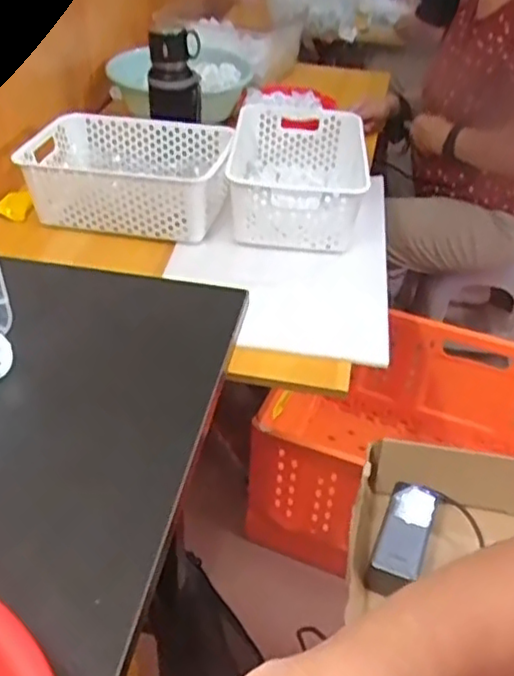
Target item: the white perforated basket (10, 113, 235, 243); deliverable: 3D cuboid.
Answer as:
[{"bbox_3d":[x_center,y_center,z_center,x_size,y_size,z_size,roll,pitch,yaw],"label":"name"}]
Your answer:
[{"bbox_3d":[-0.202,-0.272,1.085,0.319,0.100,0.213,8,40,5],"label":"white perforated basket"}]

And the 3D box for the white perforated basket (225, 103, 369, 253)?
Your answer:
[{"bbox_3d":[0.066,-0.272,1.110,0.218,0.113,0.316,8,40,5],"label":"white perforated basket"}]

